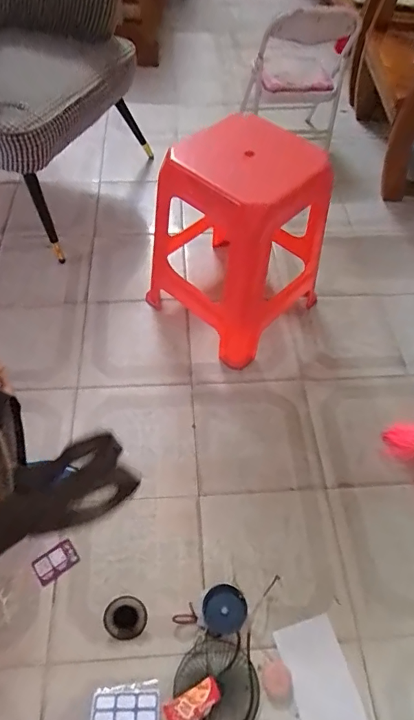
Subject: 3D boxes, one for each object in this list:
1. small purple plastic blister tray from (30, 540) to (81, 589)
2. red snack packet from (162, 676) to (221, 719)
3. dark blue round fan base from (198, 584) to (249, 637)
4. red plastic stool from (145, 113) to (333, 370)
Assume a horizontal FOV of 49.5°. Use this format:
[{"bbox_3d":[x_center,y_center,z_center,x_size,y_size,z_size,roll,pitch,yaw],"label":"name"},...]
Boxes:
[{"bbox_3d":[-0.312,0.416,0.927,0.086,0.007,0.059,-33,66,-22],"label":"small purple plastic blister tray"},{"bbox_3d":[-0.025,0.614,0.795,0.102,0.013,0.050,-23,59,-16],"label":"red snack packet"},{"bbox_3d":[0.033,0.490,0.880,0.084,0.016,0.089,20,57,12],"label":"dark blue round fan base"},{"bbox_3d":[0.085,-0.308,1.177,0.345,0.480,0.376,38,62,22],"label":"red plastic stool"}]

